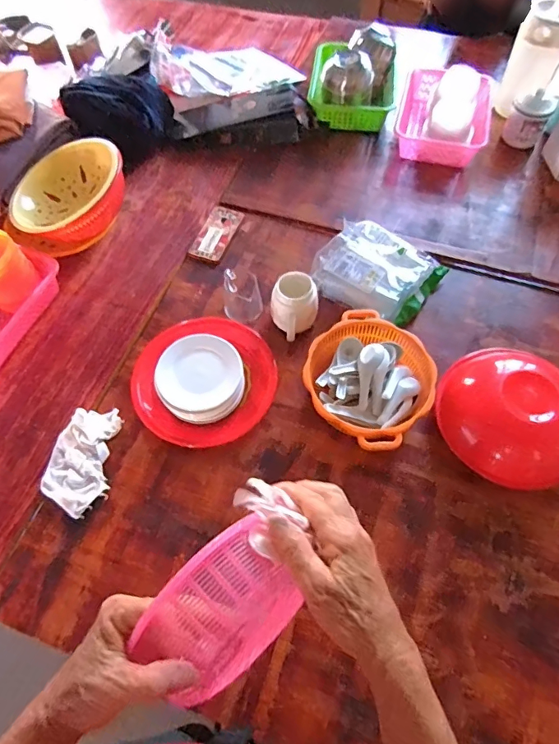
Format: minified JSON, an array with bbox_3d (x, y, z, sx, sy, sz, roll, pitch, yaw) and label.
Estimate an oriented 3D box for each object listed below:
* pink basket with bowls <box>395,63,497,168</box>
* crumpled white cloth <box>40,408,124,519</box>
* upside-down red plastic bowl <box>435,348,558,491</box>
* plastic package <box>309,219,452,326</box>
[{"bbox_3d":[0.404,-0.636,1.139,0.216,0.108,0.274,14,63,10],"label":"pink basket with bowls"},{"bbox_3d":[-0.337,0.148,0.787,0.104,0.024,0.175,5,62,5],"label":"crumpled white cloth"},{"bbox_3d":[0.388,0.063,0.773,0.227,0.091,0.252,-12,62,-4],"label":"upside-down red plastic bowl"},{"bbox_3d":[0.194,-0.201,0.936,0.225,0.064,0.190,30,67,17],"label":"plastic package"}]

